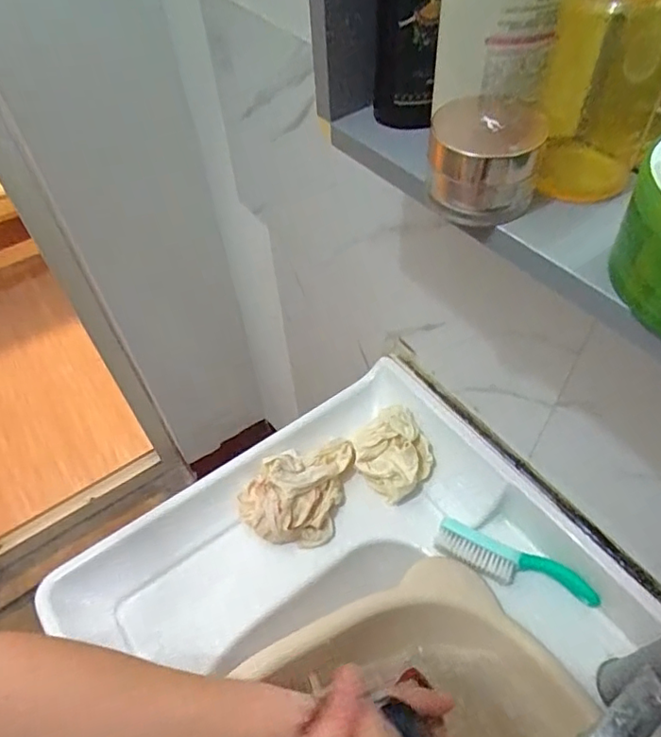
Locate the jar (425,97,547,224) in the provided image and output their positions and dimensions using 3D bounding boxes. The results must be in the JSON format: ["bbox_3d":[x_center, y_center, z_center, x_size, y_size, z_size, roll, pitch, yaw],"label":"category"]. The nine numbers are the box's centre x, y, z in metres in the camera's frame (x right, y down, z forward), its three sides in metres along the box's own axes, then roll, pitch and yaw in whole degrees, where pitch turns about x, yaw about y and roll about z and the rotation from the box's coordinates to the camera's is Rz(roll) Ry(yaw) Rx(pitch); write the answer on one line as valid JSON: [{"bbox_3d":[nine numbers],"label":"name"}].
[{"bbox_3d":[0.084,-0.116,0.299,0.056,0.042,0.059,-2,50,2],"label":"jar"}]

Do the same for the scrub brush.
[{"bbox_3d":[0.186,0.198,0.549,0.158,0.024,0.037,16,53,16],"label":"scrub brush"}]

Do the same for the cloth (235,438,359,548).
[{"bbox_3d":[-0.025,0.136,0.598,0.138,0.072,0.085,-30,55,-20],"label":"cloth"}]

